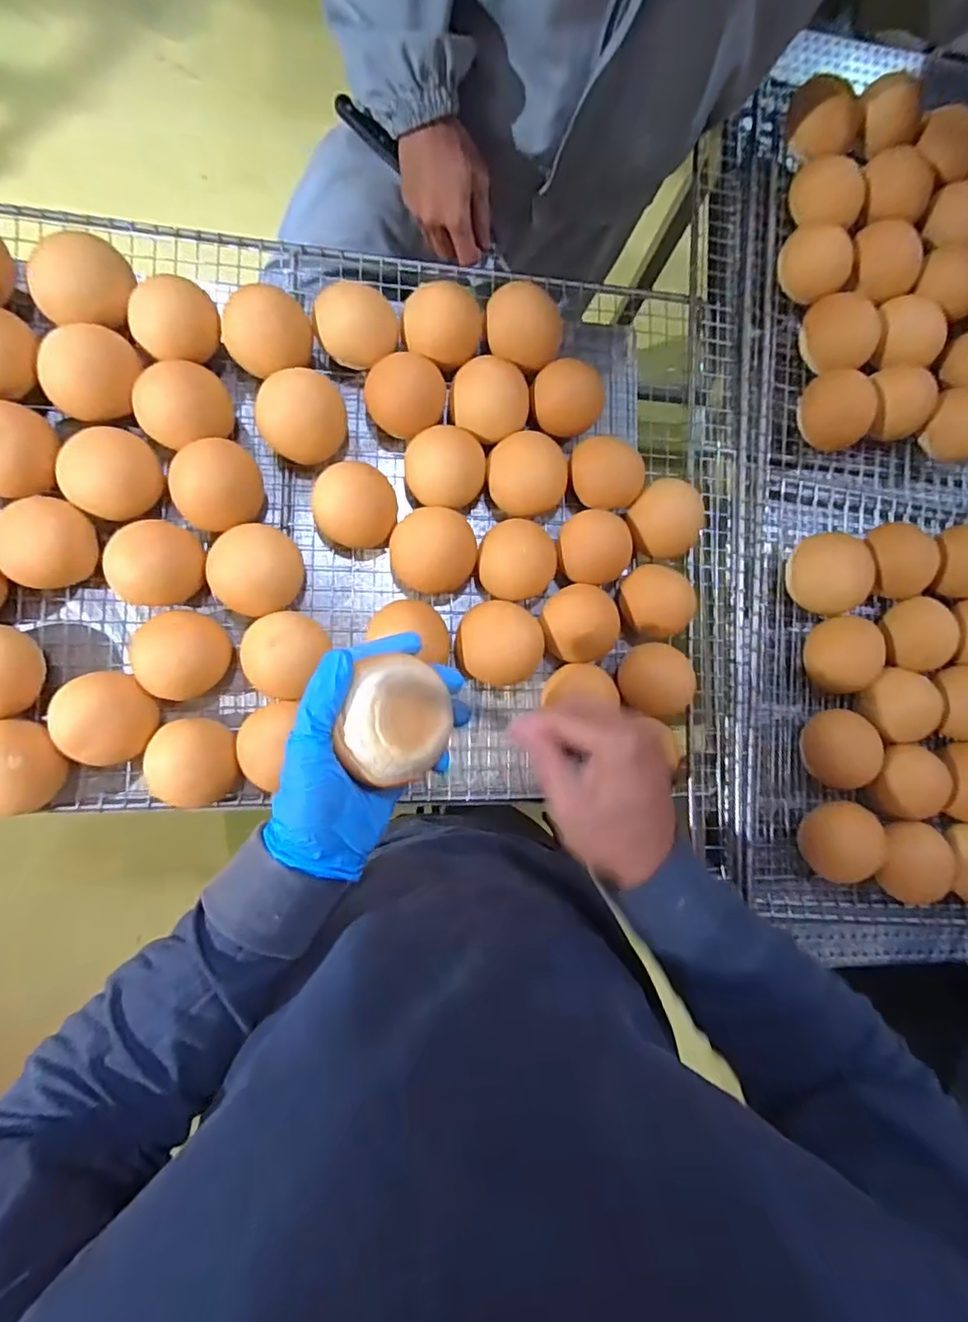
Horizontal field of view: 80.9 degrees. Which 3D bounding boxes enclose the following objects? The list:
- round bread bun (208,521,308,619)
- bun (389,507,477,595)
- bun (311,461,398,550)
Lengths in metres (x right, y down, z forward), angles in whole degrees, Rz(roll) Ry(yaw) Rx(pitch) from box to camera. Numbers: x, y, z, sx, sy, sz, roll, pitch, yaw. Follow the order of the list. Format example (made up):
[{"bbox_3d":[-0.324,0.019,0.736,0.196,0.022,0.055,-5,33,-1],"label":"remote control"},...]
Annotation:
[{"bbox_3d":[-0.209,-0.083,0.521,0.081,0.046,0.079,33,82,-5],"label":"round bread bun"},{"bbox_3d":[-0.048,-0.104,0.542,0.081,0.040,0.073,-4,87,-9],"label":"bun"},{"bbox_3d":[-0.120,-0.142,0.531,0.073,0.053,0.066,1,86,-8],"label":"bun"}]

